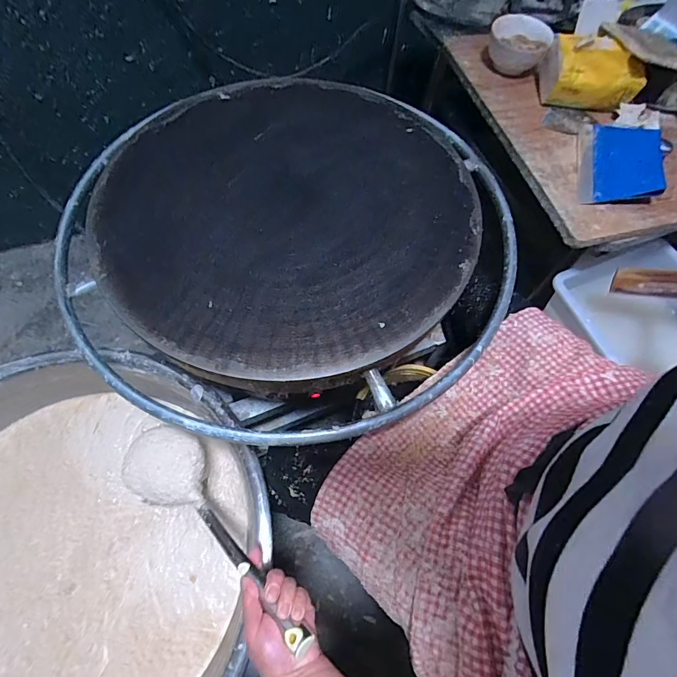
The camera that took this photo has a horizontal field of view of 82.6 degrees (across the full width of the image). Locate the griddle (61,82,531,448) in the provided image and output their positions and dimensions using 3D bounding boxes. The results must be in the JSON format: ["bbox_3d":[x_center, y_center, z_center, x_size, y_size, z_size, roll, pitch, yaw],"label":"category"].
[{"bbox_3d":[-0.076,-0.176,0.586,0.643,0.072,0.657,1,65,-3],"label":"griddle"}]

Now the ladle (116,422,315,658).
[{"bbox_3d":[-0.158,0.238,0.492,0.359,0.060,0.103,28,71,34],"label":"ladle"}]

